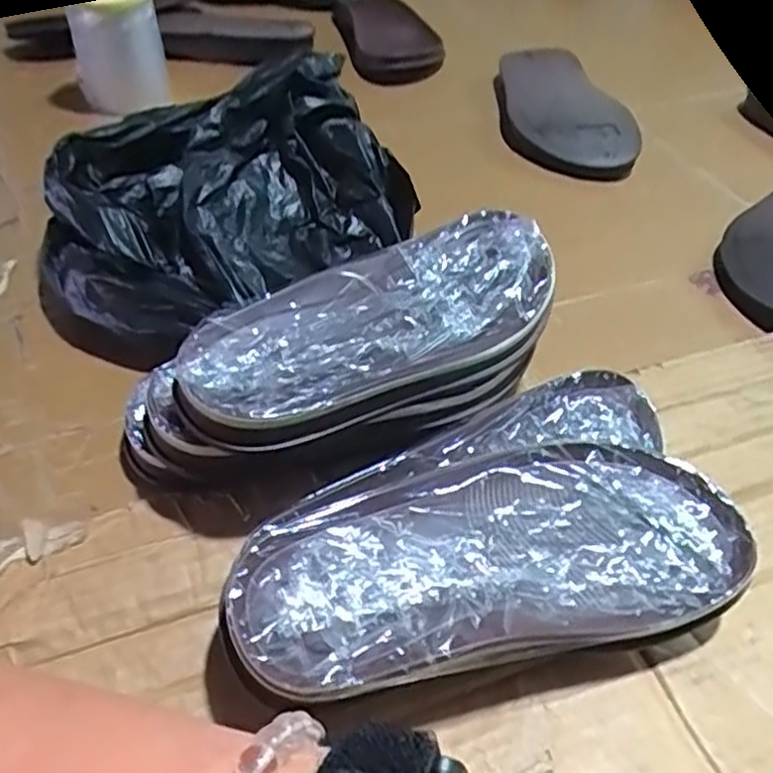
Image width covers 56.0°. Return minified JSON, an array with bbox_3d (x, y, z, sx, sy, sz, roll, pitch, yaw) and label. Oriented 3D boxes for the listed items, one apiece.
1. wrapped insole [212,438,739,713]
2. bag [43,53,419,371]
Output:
[{"bbox_3d":[0.039,0.066,0.274,0.187,0.040,0.079,-9,47,-13],"label":"wrapped insole"},{"bbox_3d":[-0.086,-0.104,0.412,0.149,0.081,0.215,36,53,28],"label":"bag"}]

